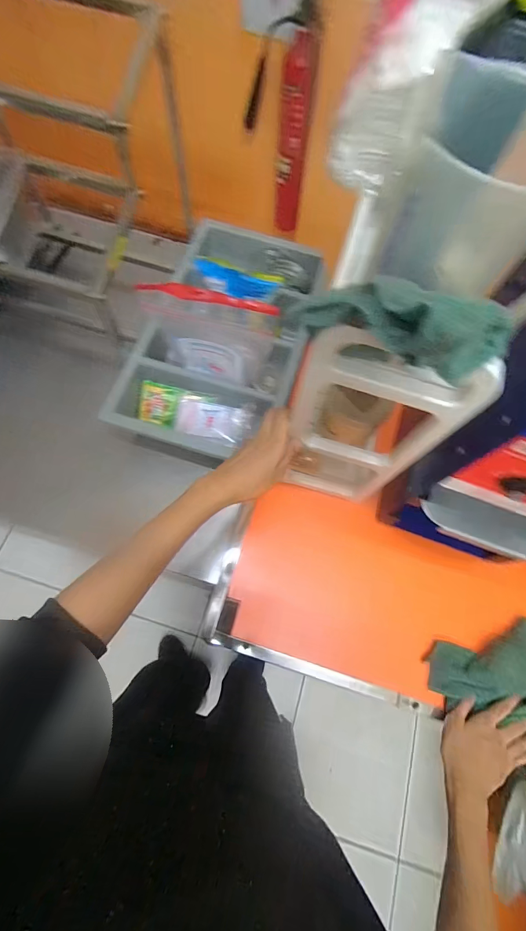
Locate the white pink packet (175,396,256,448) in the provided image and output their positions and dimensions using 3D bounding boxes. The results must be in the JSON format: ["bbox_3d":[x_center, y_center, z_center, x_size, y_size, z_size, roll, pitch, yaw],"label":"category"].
[{"bbox_3d":[-0.087,-0.080,0.662,0.133,0.023,0.075,8,95,-2],"label":"white pink packet"}]

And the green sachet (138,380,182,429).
[{"bbox_3d":[-0.191,-0.112,0.679,0.068,0.013,0.074,14,109,-6],"label":"green sachet"}]

